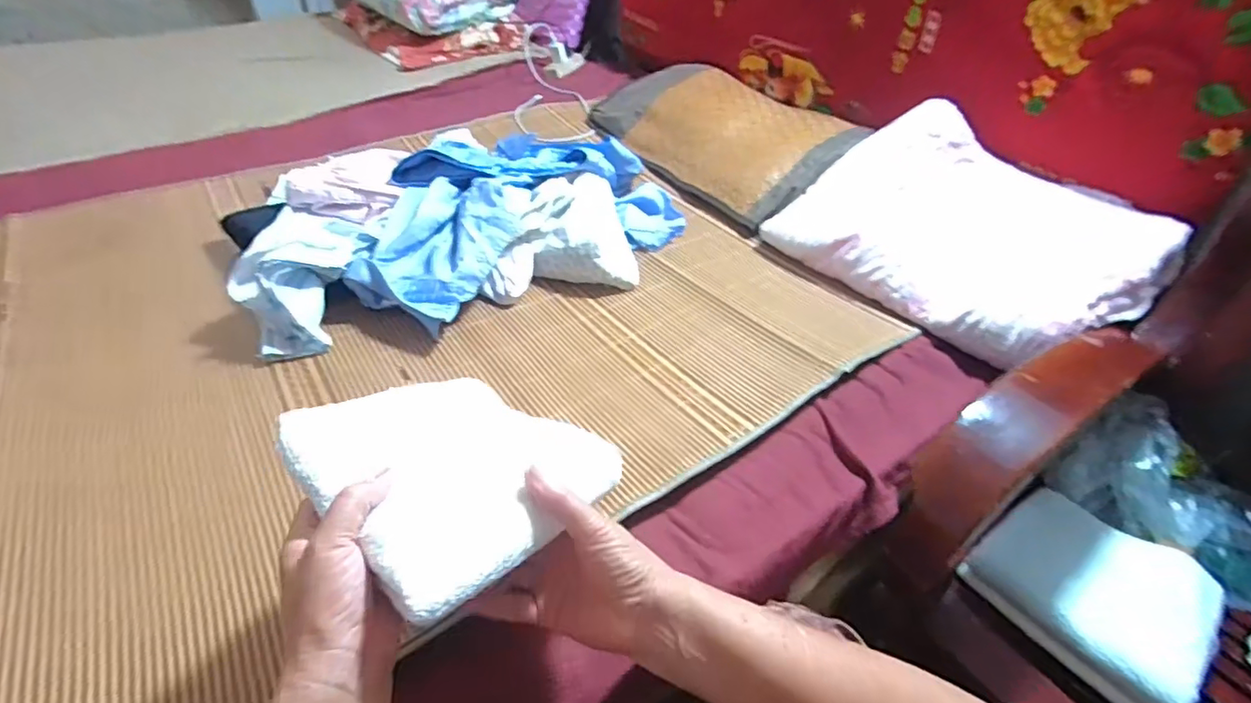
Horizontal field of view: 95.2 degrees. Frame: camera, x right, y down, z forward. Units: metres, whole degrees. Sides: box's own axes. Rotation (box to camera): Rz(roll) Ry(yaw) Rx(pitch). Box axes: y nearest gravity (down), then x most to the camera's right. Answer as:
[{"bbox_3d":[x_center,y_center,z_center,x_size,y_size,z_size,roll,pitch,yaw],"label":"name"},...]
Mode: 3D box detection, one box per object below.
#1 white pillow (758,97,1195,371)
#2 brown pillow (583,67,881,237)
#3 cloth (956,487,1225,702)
[{"bbox_3d":[0.482,-0.180,0.811,0.355,0.105,0.433,-33,54,-19],"label":"white pillow"},{"bbox_3d":[0.171,-0.441,1.146,0.326,0.098,0.597,-24,48,-27],"label":"brown pillow"},{"bbox_3d":[0.481,0.242,0.588,0.175,0.065,0.185,-24,48,-27],"label":"cloth"}]

